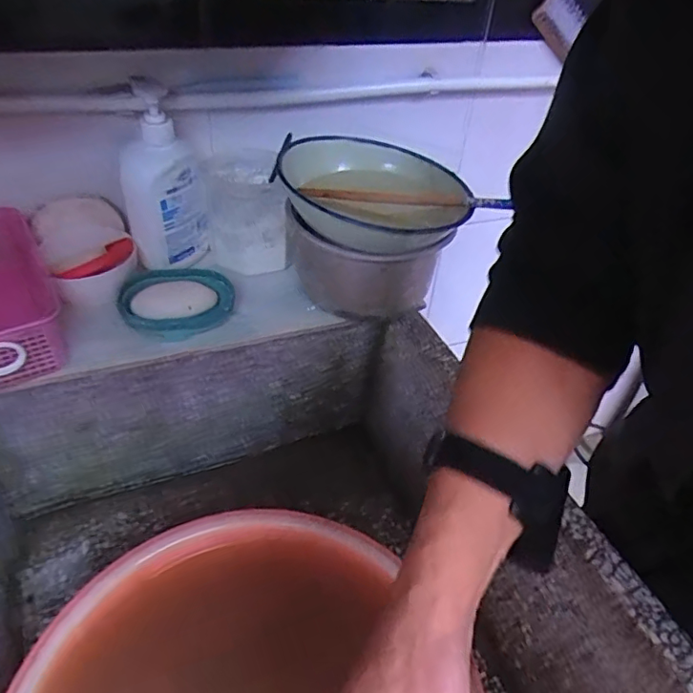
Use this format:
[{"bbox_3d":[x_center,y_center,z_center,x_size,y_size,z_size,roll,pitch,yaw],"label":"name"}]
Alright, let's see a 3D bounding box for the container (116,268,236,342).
[{"bbox_3d":[-0.168,-0.044,0.556,0.107,0.030,0.078,-14,44,-20],"label":"container"}]

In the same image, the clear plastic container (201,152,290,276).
[{"bbox_3d":[-0.113,-0.144,0.617,0.081,0.107,0.094,-10,43,-16],"label":"clear plastic container"}]

